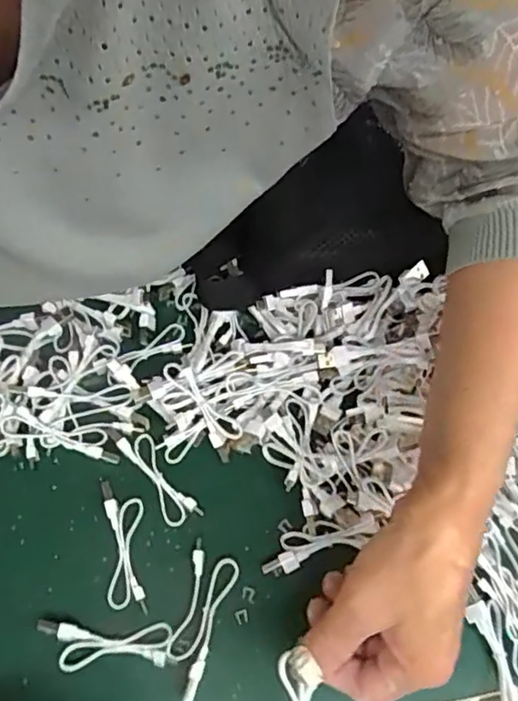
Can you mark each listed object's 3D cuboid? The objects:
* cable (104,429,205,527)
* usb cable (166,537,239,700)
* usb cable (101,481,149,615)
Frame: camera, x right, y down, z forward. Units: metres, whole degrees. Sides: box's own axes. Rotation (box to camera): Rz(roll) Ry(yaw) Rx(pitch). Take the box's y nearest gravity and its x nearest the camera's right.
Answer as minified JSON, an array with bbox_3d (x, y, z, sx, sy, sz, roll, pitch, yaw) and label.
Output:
[{"bbox_3d":[-0.069,0.078,0.399,0.021,0.010,0.077,-32,69,-20],"label":"cable"},{"bbox_3d":[-0.035,0.159,0.364,0.029,0.011,0.082,15,61,3],"label":"usb cable"},{"bbox_3d":[-0.084,0.121,0.380,0.024,0.011,0.078,-5,62,-8],"label":"usb cable"}]

